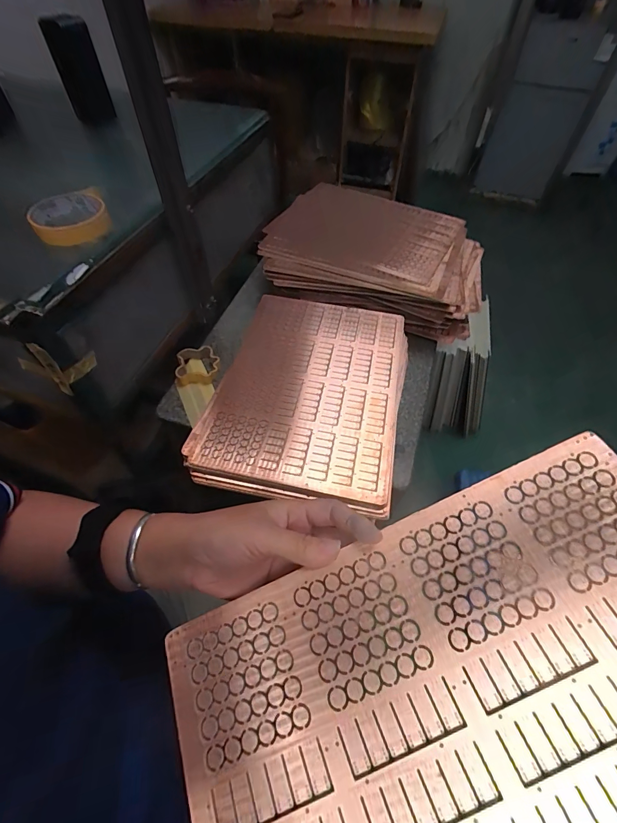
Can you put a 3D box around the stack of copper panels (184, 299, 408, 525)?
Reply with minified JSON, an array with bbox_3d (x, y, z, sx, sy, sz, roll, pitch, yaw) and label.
[{"bbox_3d":[-0.001,-0.036,0.530,0.266,0.029,0.345,10,55,7],"label":"stack of copper panels"}]

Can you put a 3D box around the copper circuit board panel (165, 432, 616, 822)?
[{"bbox_3d":[0.094,0.177,0.193,0.326,0.004,0.235,-25,58,-1],"label":"copper circuit board panel"}]

